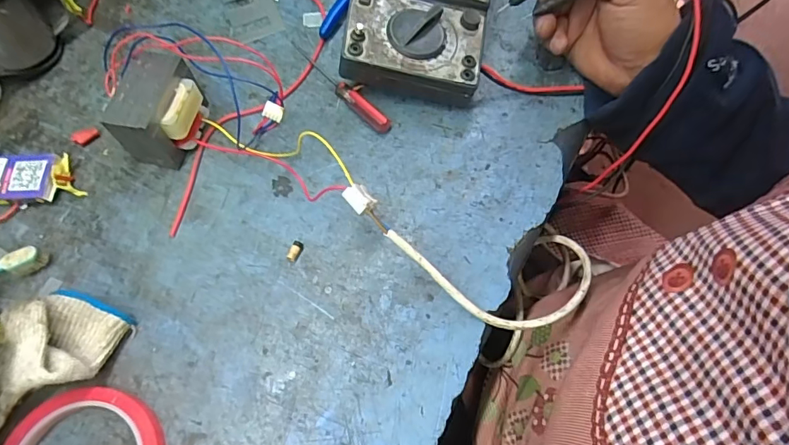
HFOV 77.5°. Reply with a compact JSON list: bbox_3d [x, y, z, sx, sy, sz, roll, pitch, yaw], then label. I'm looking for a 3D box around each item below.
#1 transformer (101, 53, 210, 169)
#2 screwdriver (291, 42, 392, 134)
[{"bbox_3d":[-0.176,-0.084,0.379,0.055,0.058,0.068,14,67,6],"label":"transformer"},{"bbox_3d":[-0.046,-0.119,0.414,0.019,0.013,0.120,-39,72,-15],"label":"screwdriver"}]

